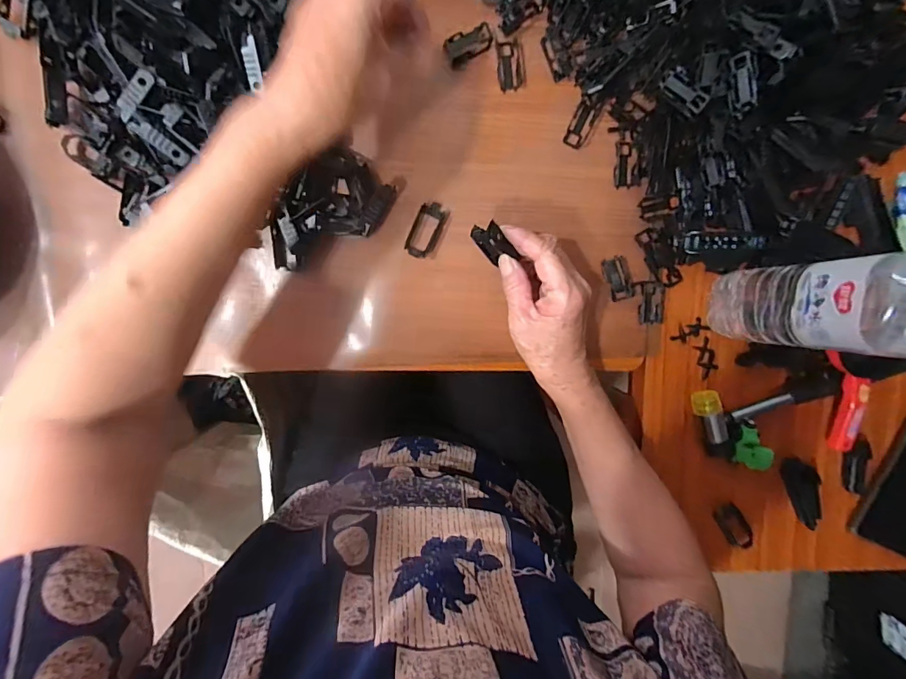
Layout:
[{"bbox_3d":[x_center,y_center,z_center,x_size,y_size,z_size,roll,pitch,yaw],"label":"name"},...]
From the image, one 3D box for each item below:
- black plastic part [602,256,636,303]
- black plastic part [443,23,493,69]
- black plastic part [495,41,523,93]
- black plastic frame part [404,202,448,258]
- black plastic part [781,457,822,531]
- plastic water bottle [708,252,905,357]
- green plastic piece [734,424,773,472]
[{"bbox_3d":[0.154,-0.056,0.392,0.023,0.004,0.039,-17,98,0],"label":"black plastic part"},{"bbox_3d":[0.014,-0.252,0.362,0.042,0.007,0.023,-31,97,2],"label":"black plastic part"},{"bbox_3d":[0.050,-0.239,0.372,0.021,0.004,0.039,-9,98,-1],"label":"black plastic part"},{"bbox_3d":[-0.024,-0.098,0.383,0.024,0.008,0.051,24,96,-5],"label":"black plastic frame part"},{"bbox_3d":[0.347,0.149,0.419,0.027,0.009,0.073,-23,98,1],"label":"black plastic part"},{"bbox_3d":[0.272,-0.023,0.297,0.060,0.207,0.067,3,97,-3],"label":"plastic water bottle"},{"bbox_3d":[0.279,0.102,0.399,0.011,0.043,0.036,17,96,-4],"label":"green plastic piece"}]

